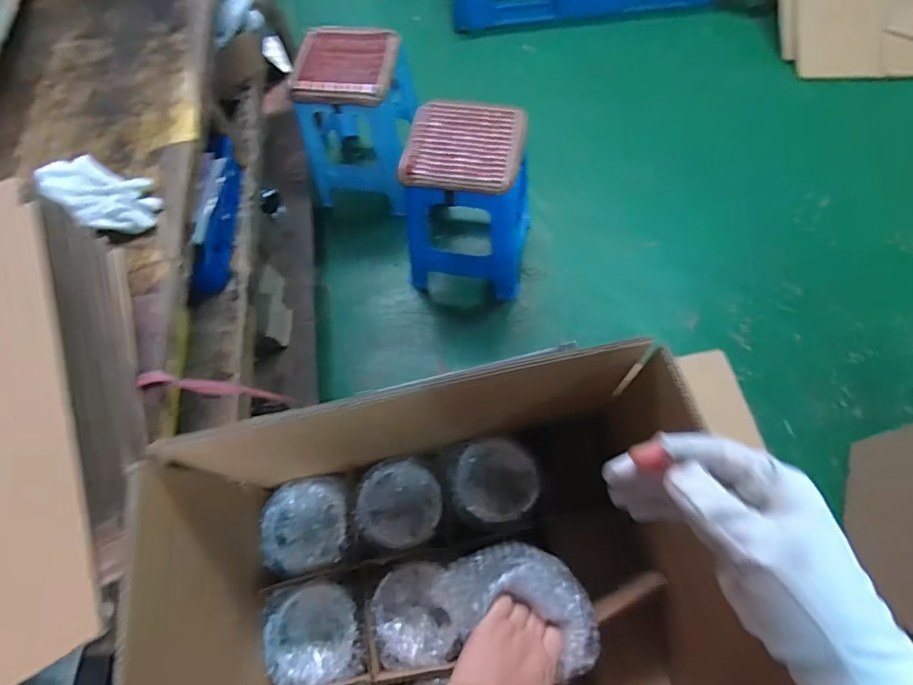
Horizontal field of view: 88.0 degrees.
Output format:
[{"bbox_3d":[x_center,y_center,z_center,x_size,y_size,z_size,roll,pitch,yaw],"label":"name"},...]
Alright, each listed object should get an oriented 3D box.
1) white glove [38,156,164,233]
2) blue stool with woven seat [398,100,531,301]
[{"bbox_3d":[-0.522,-0.220,0.700,0.199,0.028,0.113,31,52,18],"label":"white glove"},{"bbox_3d":[0.040,-0.395,1.345,0.322,0.421,0.327,8,65,6],"label":"blue stool with woven seat"}]

